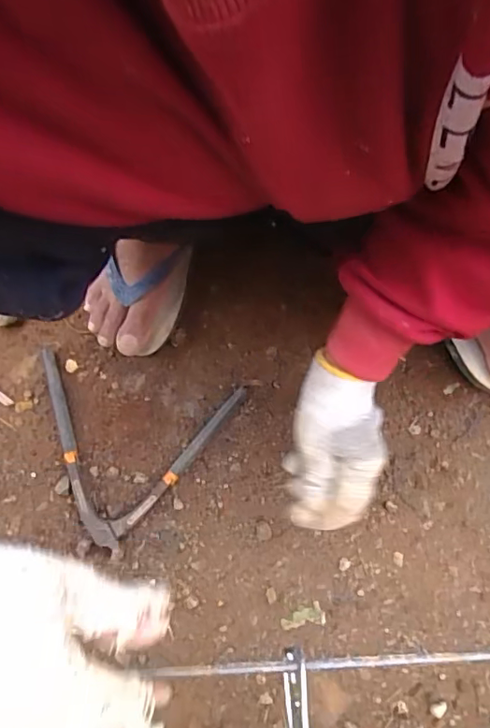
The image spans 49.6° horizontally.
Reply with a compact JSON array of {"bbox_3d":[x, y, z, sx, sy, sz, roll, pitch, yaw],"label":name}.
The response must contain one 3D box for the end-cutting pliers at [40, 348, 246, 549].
[{"bbox_3d":[-0.122,0.090,0.530,0.204,0.020,0.173,13,82,2],"label":"end-cutting pliers"}]

